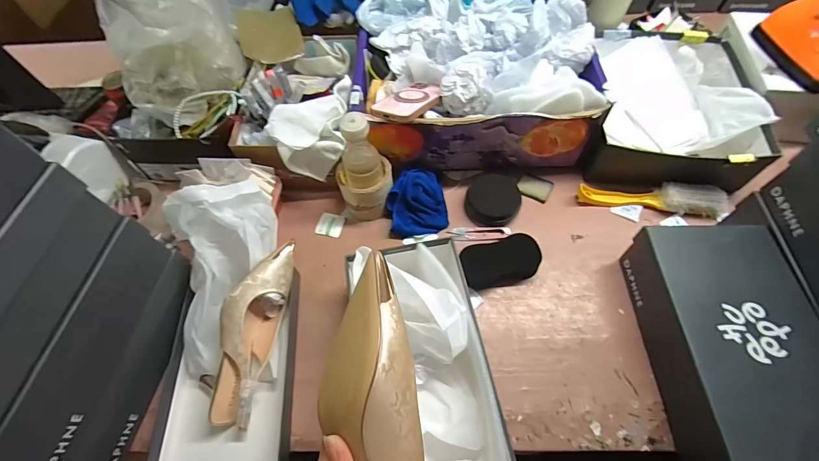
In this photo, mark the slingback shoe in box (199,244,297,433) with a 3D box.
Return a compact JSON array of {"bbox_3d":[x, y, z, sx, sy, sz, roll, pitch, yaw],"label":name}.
[{"bbox_3d":[-0.229,0.135,0.514,0.087,0.083,0.245,8,61,8],"label":"slingback shoe in box"}]

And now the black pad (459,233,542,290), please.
[{"bbox_3d":[0.142,0.050,0.571,0.125,0.038,0.064,-13,61,-4],"label":"black pad"}]

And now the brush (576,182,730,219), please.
[{"bbox_3d":[0.404,-0.059,0.617,0.227,0.038,0.049,9,61,8],"label":"brush"}]

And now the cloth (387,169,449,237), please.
[{"bbox_3d":[0.014,-0.048,0.620,0.098,0.056,0.099,-9,60,-2],"label":"cloth"}]

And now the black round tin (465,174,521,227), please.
[{"bbox_3d":[0.142,-0.049,0.621,0.093,0.038,0.085,2,61,4],"label":"black round tin"}]

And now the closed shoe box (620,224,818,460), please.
[{"bbox_3d":[0.403,0.145,0.462,0.155,0.107,0.283,0,60,3],"label":"closed shoe box"}]

